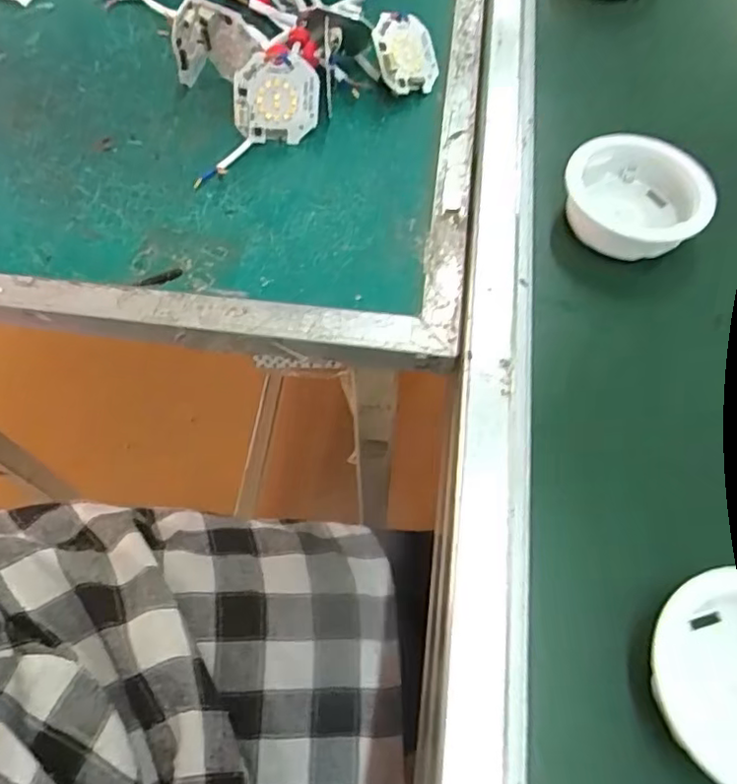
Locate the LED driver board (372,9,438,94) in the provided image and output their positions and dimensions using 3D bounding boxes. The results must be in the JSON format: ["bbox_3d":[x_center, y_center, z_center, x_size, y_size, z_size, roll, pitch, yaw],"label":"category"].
[{"bbox_3d":[0.024,-0.214,0.387,0.050,0.009,0.046,-20,99,-39],"label":"LED driver board"}]

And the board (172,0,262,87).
[{"bbox_3d":[-0.092,-0.213,0.378,0.050,0.049,0.022,-2,62,0],"label":"board"}]

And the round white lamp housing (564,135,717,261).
[{"bbox_3d":[0.141,-0.104,0.326,0.071,0.026,0.073,5,62,4],"label":"round white lamp housing"}]

